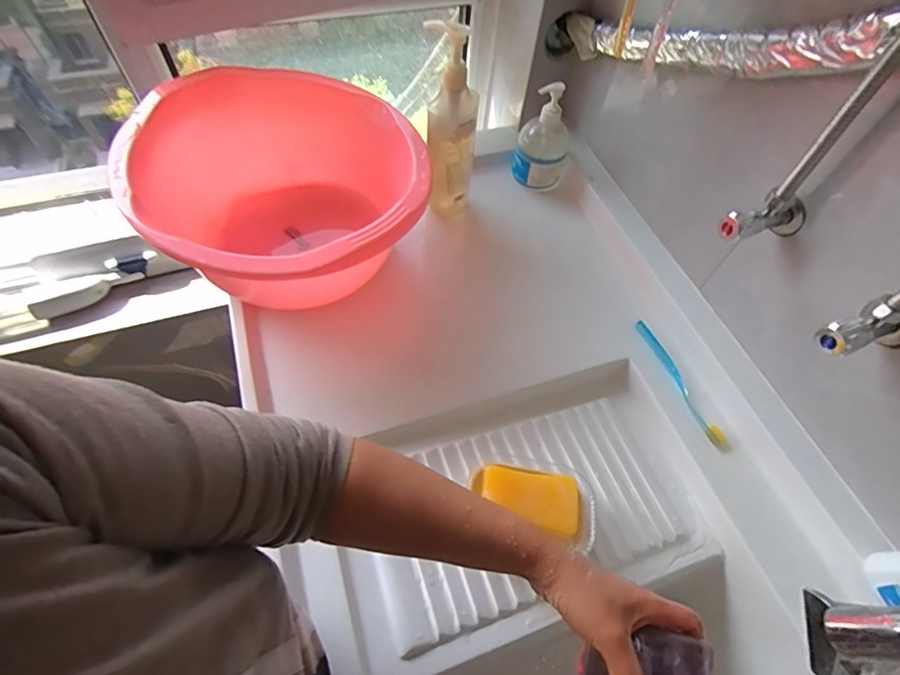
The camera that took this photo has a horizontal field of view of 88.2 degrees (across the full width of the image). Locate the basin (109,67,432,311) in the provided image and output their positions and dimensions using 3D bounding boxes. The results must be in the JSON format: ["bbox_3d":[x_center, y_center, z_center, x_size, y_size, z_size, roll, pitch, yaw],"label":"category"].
[{"bbox_3d":[-0.217,-0.177,0.640,0.344,0.201,0.364,2,58,-3],"label":"basin"}]

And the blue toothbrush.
[{"bbox_3d":[0.309,0.057,0.627,0.017,0.015,0.190,-17,61,-14],"label":"blue toothbrush"}]

